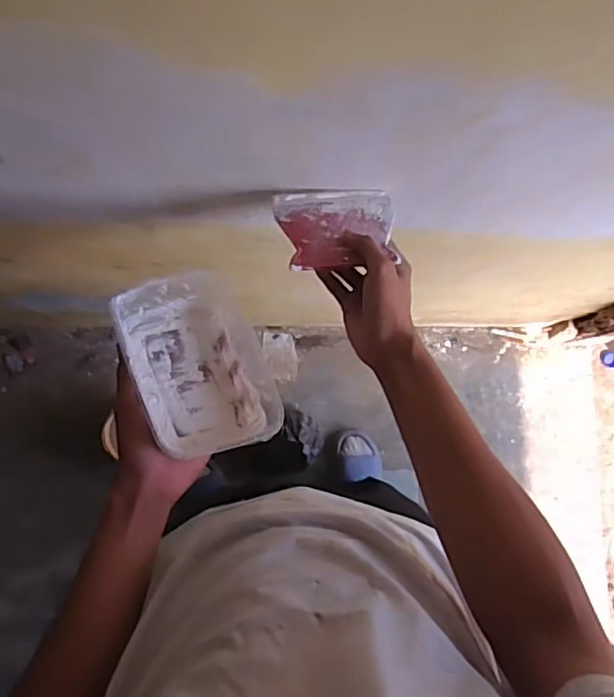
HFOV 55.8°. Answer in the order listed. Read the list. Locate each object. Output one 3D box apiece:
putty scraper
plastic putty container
[{"bbox_3d":[0.030,-0.121,0.580,0.117,0.008,0.100,-3,57,-5],"label":"putty scraper"},{"bbox_3d":[-0.102,0.013,0.550,0.115,0.080,0.170,-23,89,-7],"label":"plastic putty container"}]

